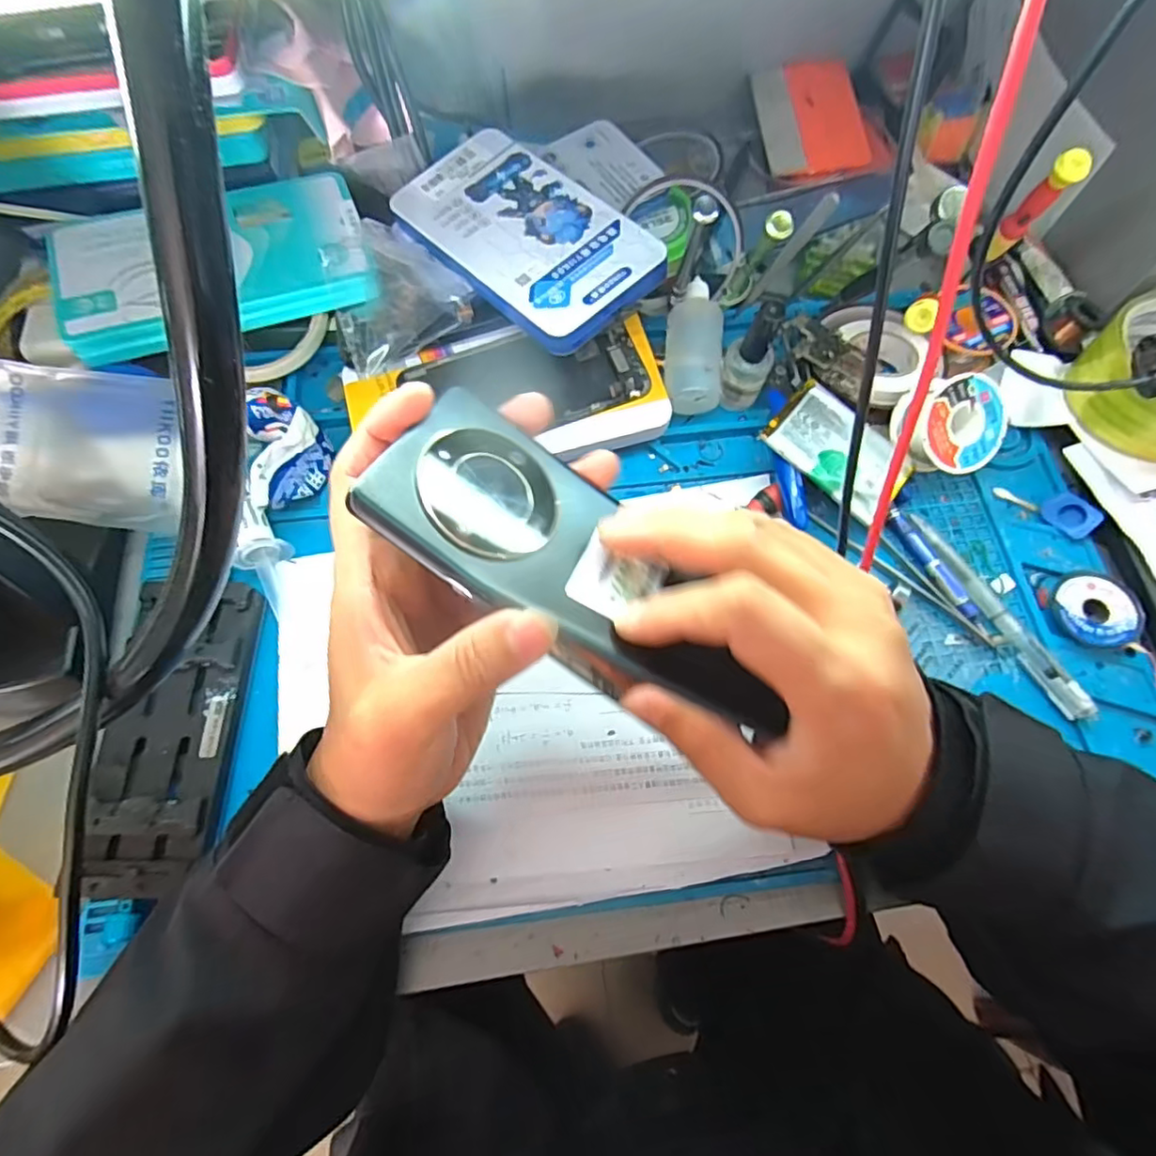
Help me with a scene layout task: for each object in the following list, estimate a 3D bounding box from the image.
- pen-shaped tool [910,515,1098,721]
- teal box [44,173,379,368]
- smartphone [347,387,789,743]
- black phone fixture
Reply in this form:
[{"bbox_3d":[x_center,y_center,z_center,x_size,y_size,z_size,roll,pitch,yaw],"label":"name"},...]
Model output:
[{"bbox_3d":[0.233,0.018,0.338,0.012,0.012,0.132,-28,70,-11],"label":"pen-shaped tool"},{"bbox_3d":[-0.224,-0.197,0.377,0.180,0.018,0.114,-22,69,-8],"label":"teal box"},{"bbox_3d":[0.007,-0.001,0.222,0.160,0.012,0.068,34,55,-6],"label":"smartphone"},{"bbox_3d":[-0.201,0.074,0.303,0.062,0.015,0.147,-3,68,-1],"label":"black phone fixture"}]

